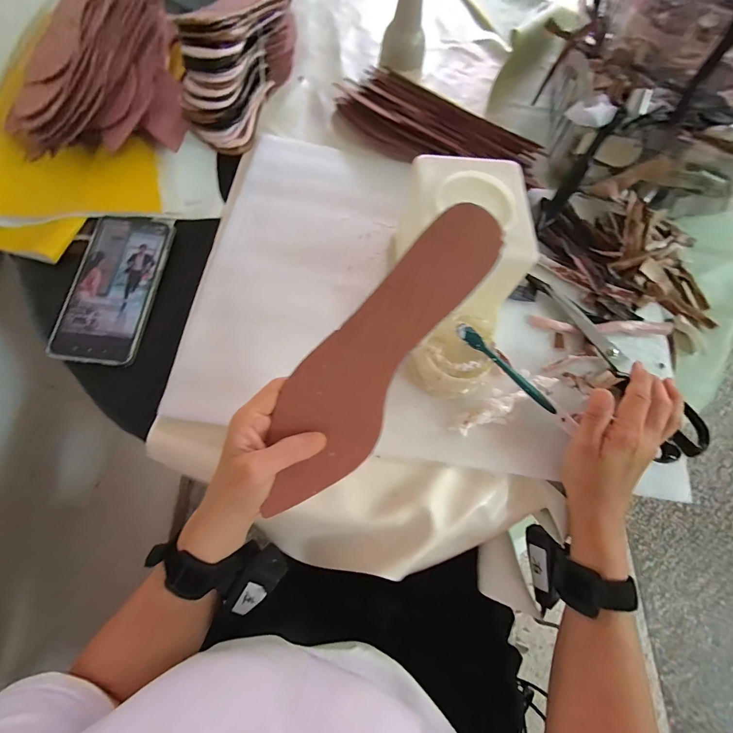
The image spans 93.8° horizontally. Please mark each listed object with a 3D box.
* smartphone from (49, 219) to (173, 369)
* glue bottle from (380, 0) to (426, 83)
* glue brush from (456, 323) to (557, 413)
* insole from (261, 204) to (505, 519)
[{"bbox_3d":[-0.257,-0.084,0.353,0.077,0.010,0.167,8,74,-5],"label":"smartphone"},{"bbox_3d":[0.061,-0.505,0.478,0.066,0.128,0.061,9,69,-1],"label":"glue bottle"},{"bbox_3d":[0.131,0.003,0.320,0.124,0.007,0.012,39,73,-10],"label":"glue brush"},{"bbox_3d":[-0.004,0.000,0.255,0.077,0.009,0.262,32,100,1],"label":"insole"}]

